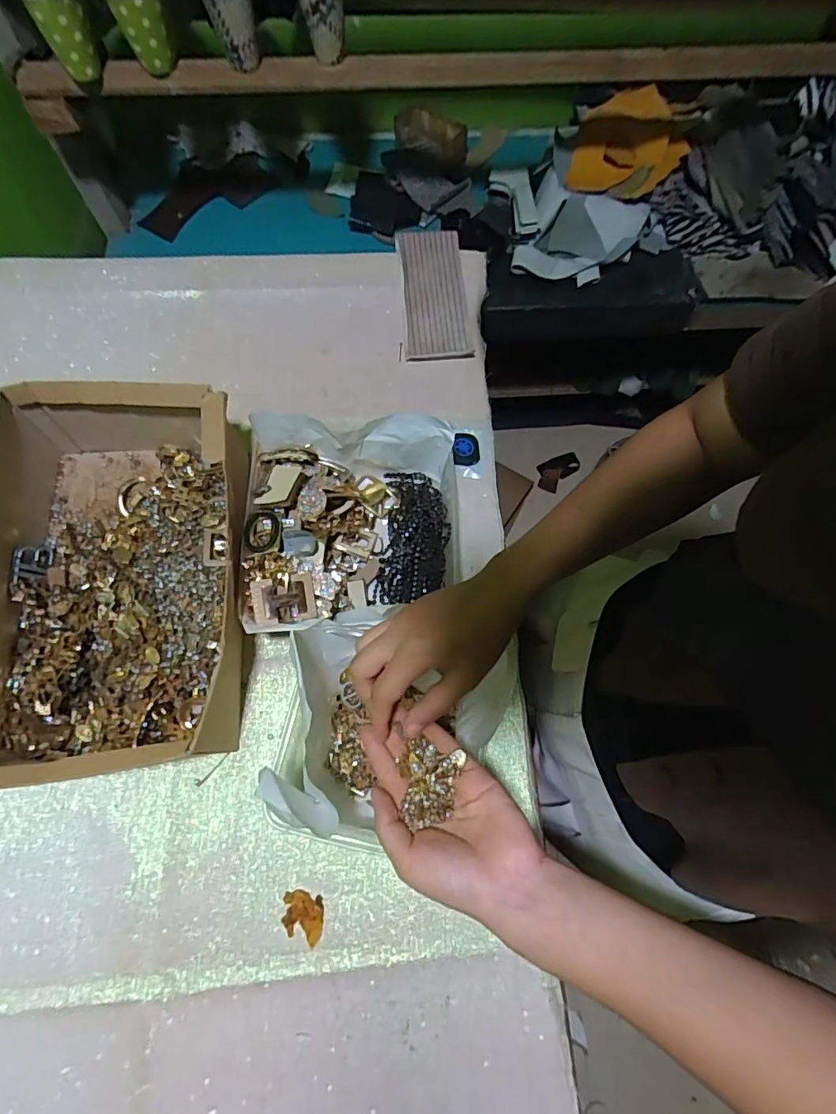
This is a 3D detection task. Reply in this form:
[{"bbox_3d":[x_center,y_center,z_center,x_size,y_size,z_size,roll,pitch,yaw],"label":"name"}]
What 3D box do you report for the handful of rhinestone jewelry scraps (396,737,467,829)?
[{"bbox_3d":[0.006,0.151,0.339,0.037,0.012,0.050,13,71,2],"label":"handful of rhinestone jewelry scraps"}]

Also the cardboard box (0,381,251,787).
[{"bbox_3d":[-0.333,-0.002,0.402,0.352,0.229,0.333,-3,71,-3],"label":"cardboard box"}]

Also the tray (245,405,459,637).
[{"bbox_3d":[-0.062,-0.033,0.500,0.200,0.083,0.216,-1,71,-3],"label":"tray"}]

